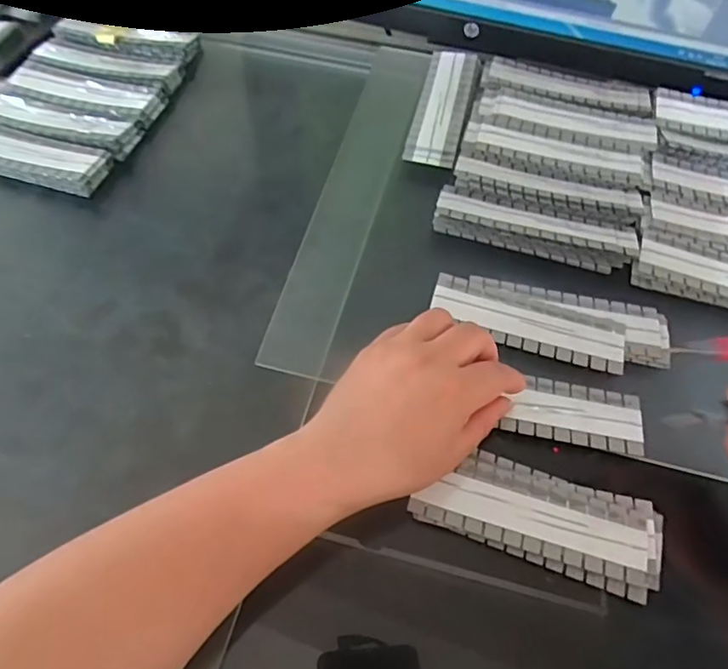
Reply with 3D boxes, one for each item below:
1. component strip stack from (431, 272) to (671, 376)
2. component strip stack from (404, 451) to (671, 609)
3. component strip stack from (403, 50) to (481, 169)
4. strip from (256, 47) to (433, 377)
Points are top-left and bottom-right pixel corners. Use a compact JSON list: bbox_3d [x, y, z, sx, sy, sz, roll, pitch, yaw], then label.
[{"bbox_3d":[0.123,-0.009,0.365,0.152,0.005,0.054,14,62,5],"label":"component strip stack"},{"bbox_3d":[0.096,0.099,0.302,0.128,0.008,0.050,17,62,8],"label":"component strip stack"},{"bbox_3d":[0.066,-0.190,0.455,0.044,0.006,0.141,13,61,6],"label":"component strip stack"},{"bbox_3d":[-0.003,-0.118,0.425,0.053,0.008,0.331,11,61,8],"label":"strip"}]

